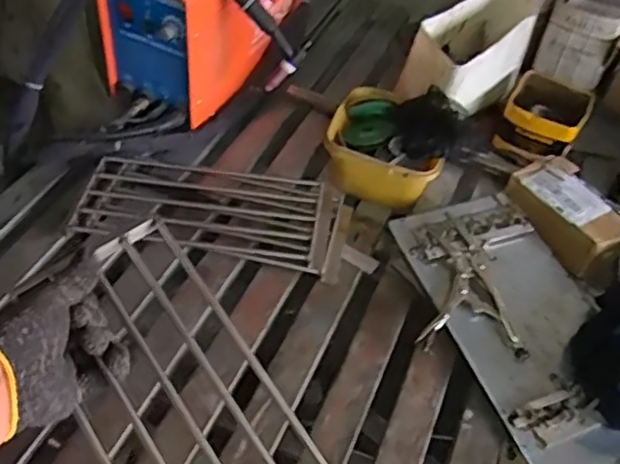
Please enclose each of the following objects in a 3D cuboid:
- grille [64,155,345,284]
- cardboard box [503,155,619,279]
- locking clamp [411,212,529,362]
[{"bbox_3d":[-0.131,-0.041,0.937,0.364,0.036,0.188,12,47,3],"label":"grille"},{"bbox_3d":[0.367,-0.029,0.951,0.106,0.049,0.175,-17,52,-20],"label":"cardboard box"},{"bbox_3d":[0.201,0.068,0.864,0.127,0.029,0.192,5,47,-3],"label":"locking clamp"}]

